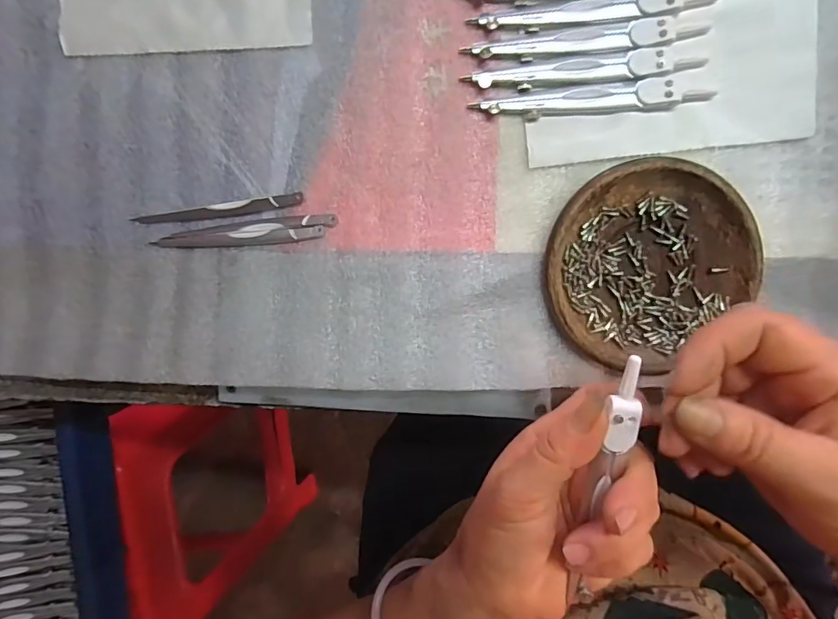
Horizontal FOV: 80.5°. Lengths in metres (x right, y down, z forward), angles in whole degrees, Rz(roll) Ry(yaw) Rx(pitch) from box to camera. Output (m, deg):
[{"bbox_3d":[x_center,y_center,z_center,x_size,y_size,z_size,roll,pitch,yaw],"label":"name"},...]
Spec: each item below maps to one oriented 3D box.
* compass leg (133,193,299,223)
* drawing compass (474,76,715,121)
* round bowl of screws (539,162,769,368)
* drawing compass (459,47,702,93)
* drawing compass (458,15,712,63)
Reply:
[{"bbox_3d":[-0.121,-0.060,0.300,0.104,0.004,0.008,-7,95,5],"label":"compass leg"},{"bbox_3d":[0.096,-0.116,0.275,0.126,0.007,0.016,-5,95,5],"label":"drawing compass"},{"bbox_3d":[0.124,-0.026,0.276,0.104,0.017,0.109,0,96,4],"label":"round bowl of screws"},{"bbox_3d":[0.090,-0.133,0.274,0.125,0.008,0.014,-4,95,5],"label":"drawing compass"},{"bbox_3d":[0.091,-0.147,0.272,0.129,0.007,0.014,-5,95,5],"label":"drawing compass"}]

